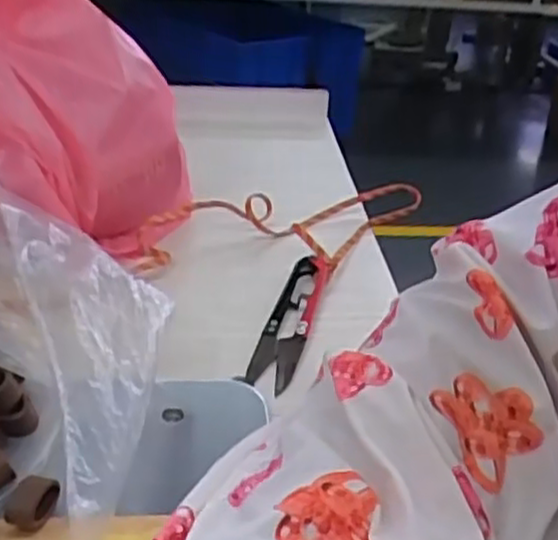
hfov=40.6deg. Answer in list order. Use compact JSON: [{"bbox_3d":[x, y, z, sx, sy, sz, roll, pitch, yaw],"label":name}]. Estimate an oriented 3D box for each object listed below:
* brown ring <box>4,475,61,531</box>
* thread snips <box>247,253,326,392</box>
[{"bbox_3d":[-0.084,0.080,0.257,0.013,0.010,0.016,10,28,10],"label":"brown ring"},{"bbox_3d":[0.007,0.022,0.379,0.022,0.012,0.101,10,28,9],"label":"thread snips"}]

